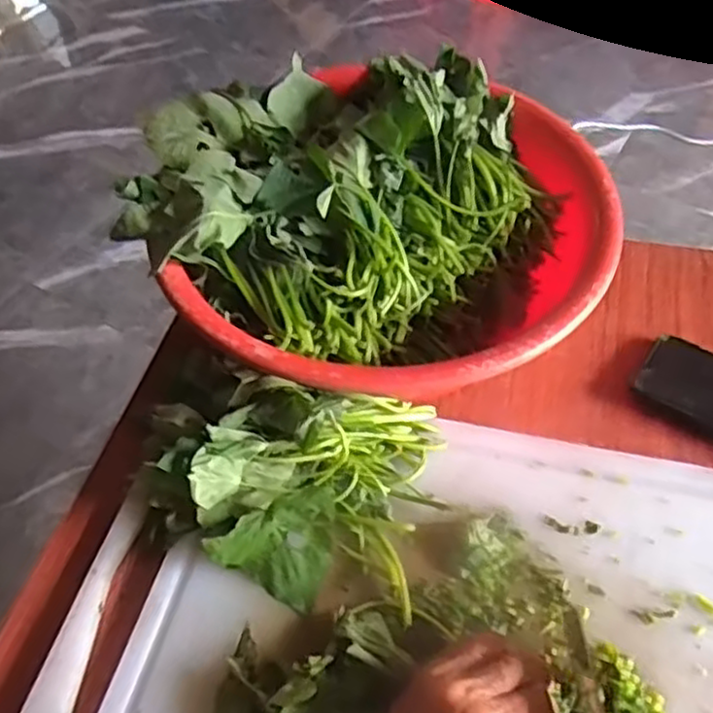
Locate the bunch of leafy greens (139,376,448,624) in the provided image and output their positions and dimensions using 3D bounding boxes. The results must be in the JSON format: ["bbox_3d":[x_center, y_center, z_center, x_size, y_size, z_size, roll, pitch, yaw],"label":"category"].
[{"bbox_3d":[-0.044,0.082,0.483,0.187,0.065,0.139,4,53,5],"label":"bunch of leafy greens"}]

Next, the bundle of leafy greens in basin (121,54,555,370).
[{"bbox_3d":[-0.011,-0.141,0.585,0.323,0.086,0.263,-33,60,-21],"label":"bundle of leafy greens in basin"}]

